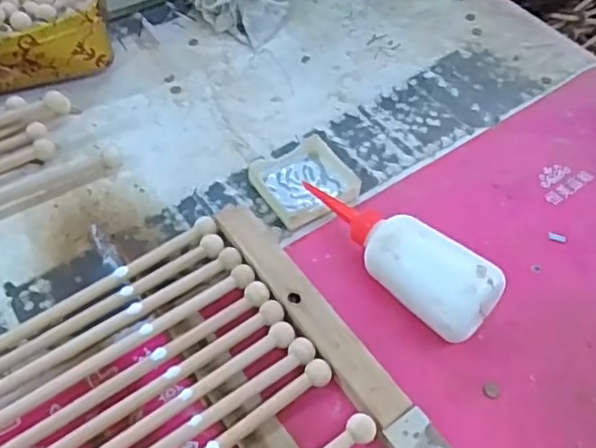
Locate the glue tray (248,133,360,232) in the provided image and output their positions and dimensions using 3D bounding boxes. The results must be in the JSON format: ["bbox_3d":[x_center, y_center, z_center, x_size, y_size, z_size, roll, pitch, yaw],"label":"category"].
[{"bbox_3d":[0.004,-0.040,0.548,0.077,0.017,0.082,-24,57,-21],"label":"glue tray"}]

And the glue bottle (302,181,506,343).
[{"bbox_3d":[0.072,0.016,0.484,0.052,0.059,0.176,-32,60,-26],"label":"glue bottle"}]

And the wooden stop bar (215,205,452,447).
[{"bbox_3d":[0.027,0.090,0.443,0.032,0.018,0.289,-29,59,-24],"label":"wooden stop bar"}]

